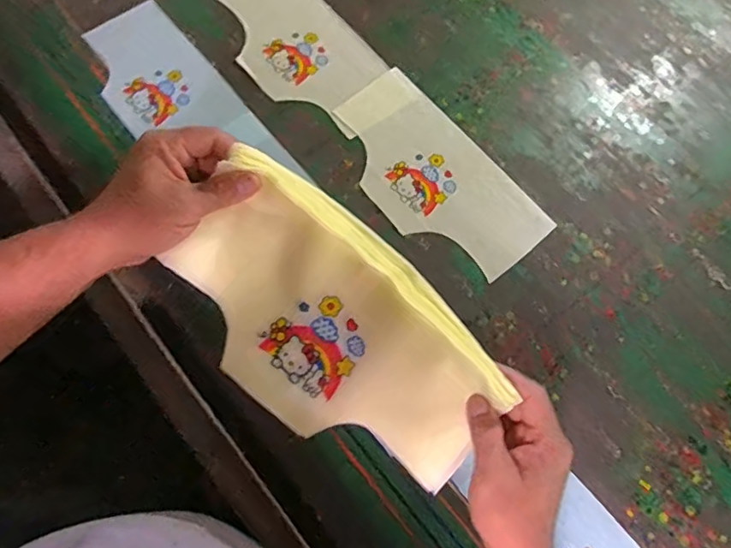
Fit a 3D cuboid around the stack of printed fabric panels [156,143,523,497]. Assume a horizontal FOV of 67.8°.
[{"bbox_3d":[-0.030,0.047,0.449,0.287,0.030,0.165,37,97,2],"label":"stack of printed fabric panels"}]

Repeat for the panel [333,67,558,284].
[{"bbox_3d":[0.081,-0.124,0.689,0.150,0.008,0.301,-38,76,-11],"label":"panel"}]

